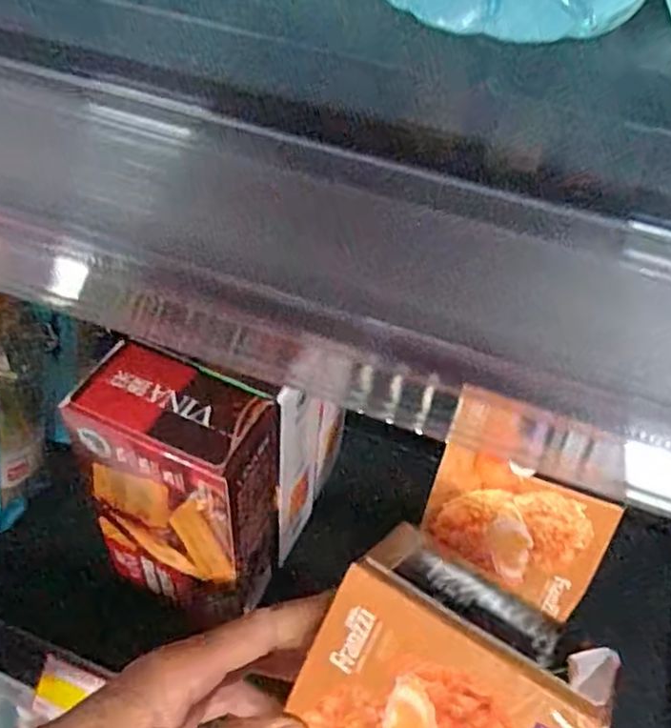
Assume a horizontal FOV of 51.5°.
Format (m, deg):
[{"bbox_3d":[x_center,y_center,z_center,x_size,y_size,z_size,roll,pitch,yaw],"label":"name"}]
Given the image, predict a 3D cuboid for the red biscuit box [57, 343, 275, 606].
[{"bbox_3d":[-0.087,0.076,0.394,0.100,0.171,0.057,17,48,10],"label":"red biscuit box"}]

